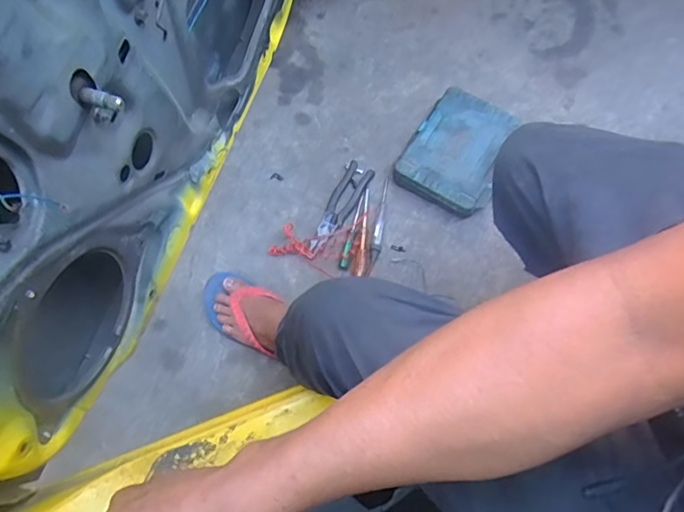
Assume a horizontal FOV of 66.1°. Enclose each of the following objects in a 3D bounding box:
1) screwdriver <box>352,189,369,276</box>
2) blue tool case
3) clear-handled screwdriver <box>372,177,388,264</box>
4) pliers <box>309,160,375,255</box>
[{"bbox_3d":[0.044,-0.047,1.007,0.022,0.028,0.192,8,68,4],"label":"screwdriver"},{"bbox_3d":[0.237,-0.212,1.055,0.192,0.080,0.241,26,71,11],"label":"blue tool case"},{"bbox_3d":[0.076,-0.077,1.026,0.018,0.018,0.193,8,68,4],"label":"clear-handled screwdriver"},{"bbox_3d":[-0.009,-0.094,1.039,0.054,0.018,0.215,28,71,11],"label":"pliers"}]

